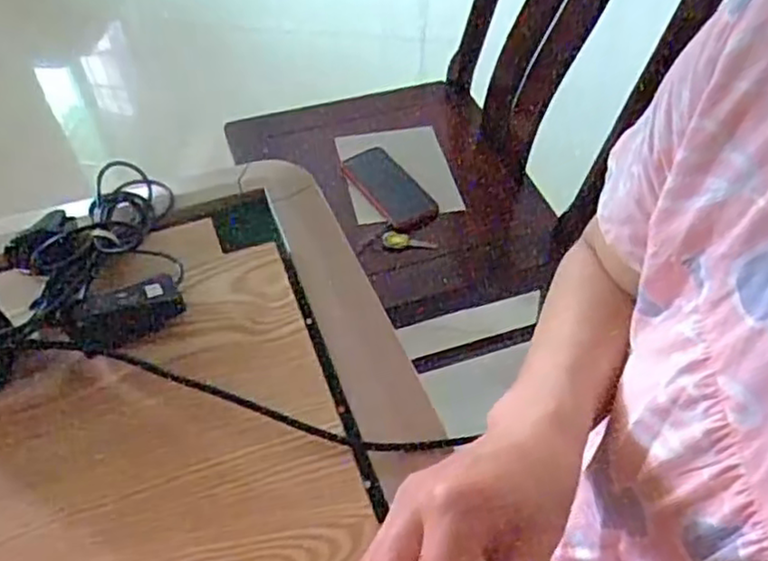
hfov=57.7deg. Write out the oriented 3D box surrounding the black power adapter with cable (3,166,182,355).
[{"bbox_3d":[-0.214,-0.033,0.528,0.113,0.049,0.189,-8,52,-7],"label":"black power adapter with cable"}]

